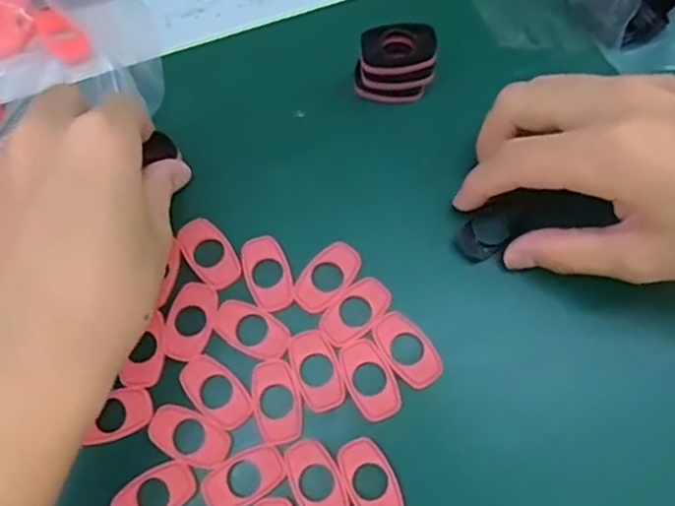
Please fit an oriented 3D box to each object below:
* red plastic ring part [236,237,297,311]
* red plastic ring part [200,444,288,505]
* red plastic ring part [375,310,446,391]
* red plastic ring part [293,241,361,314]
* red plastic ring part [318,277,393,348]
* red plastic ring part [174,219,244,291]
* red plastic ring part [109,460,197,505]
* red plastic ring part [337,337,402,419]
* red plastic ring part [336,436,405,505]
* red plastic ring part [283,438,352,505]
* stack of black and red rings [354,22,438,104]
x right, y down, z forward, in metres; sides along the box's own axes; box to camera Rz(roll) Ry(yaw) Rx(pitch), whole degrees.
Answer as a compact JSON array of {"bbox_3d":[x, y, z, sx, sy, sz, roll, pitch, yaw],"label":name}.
[{"bbox_3d":[-0.029,0.008,0.269,0.018,0.004,0.033,-19,73,-6],"label":"red plastic ring part"},{"bbox_3d":[-0.036,0.085,0.245,0.032,0.004,0.018,-25,74,-7],"label":"red plastic ring part"},{"bbox_3d":[0.028,0.038,0.258,0.018,0.004,0.032,-35,75,-10],"label":"red plastic ring part"},{"bbox_3d":[-0.004,0.009,0.269,0.018,0.004,0.032,40,77,12],"label":"red plastic ring part"},{"bbox_3d":[0.008,0.024,0.264,0.018,0.004,0.032,41,77,12],"label":"red plastic ring part"},{"bbox_3d":[-0.054,0.000,0.273,0.018,0.004,0.032,-32,75,-9],"label":"red plastic ring part"},{"bbox_3d":[-0.070,0.093,0.247,0.032,0.005,0.019,-27,74,-8],"label":"red plastic ring part"},{"bbox_3d":[0.013,0.050,0.256,0.018,0.004,0.032,-27,74,-8],"label":"red plastic ring part"},{"bbox_3d":[0.012,0.086,0.244,0.019,0.004,0.033,-26,74,-8],"label":"red plastic ring part"},{"bbox_3d":[-0.008,0.087,0.244,0.018,0.004,0.032,-26,74,-8],"label":"red plastic ring part"},{"bbox_3d":[0.025,-0.083,0.285,0.033,0.031,0.020,-1,72,0],"label":"stack of black and red rings"}]

